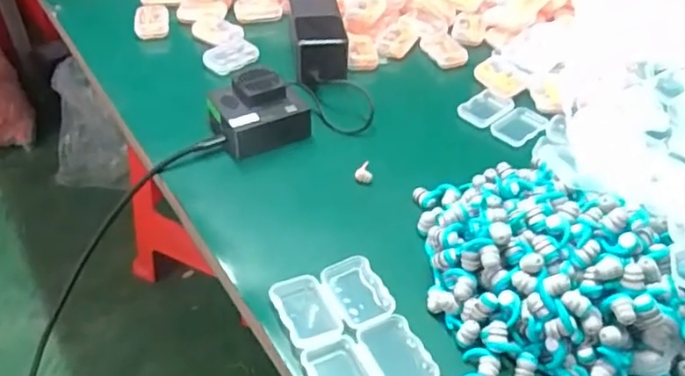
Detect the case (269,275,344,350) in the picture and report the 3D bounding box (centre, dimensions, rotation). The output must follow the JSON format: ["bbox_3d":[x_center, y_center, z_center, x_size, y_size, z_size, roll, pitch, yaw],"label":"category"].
[{"bbox_3d":[-0.024,0.084,0.422,0.036,0.011,0.055,-20,47,-17],"label":"case"}]

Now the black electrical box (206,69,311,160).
[{"bbox_3d":[-0.078,-0.071,0.566,0.082,0.046,0.065,-18,45,-20],"label":"black electrical box"}]

